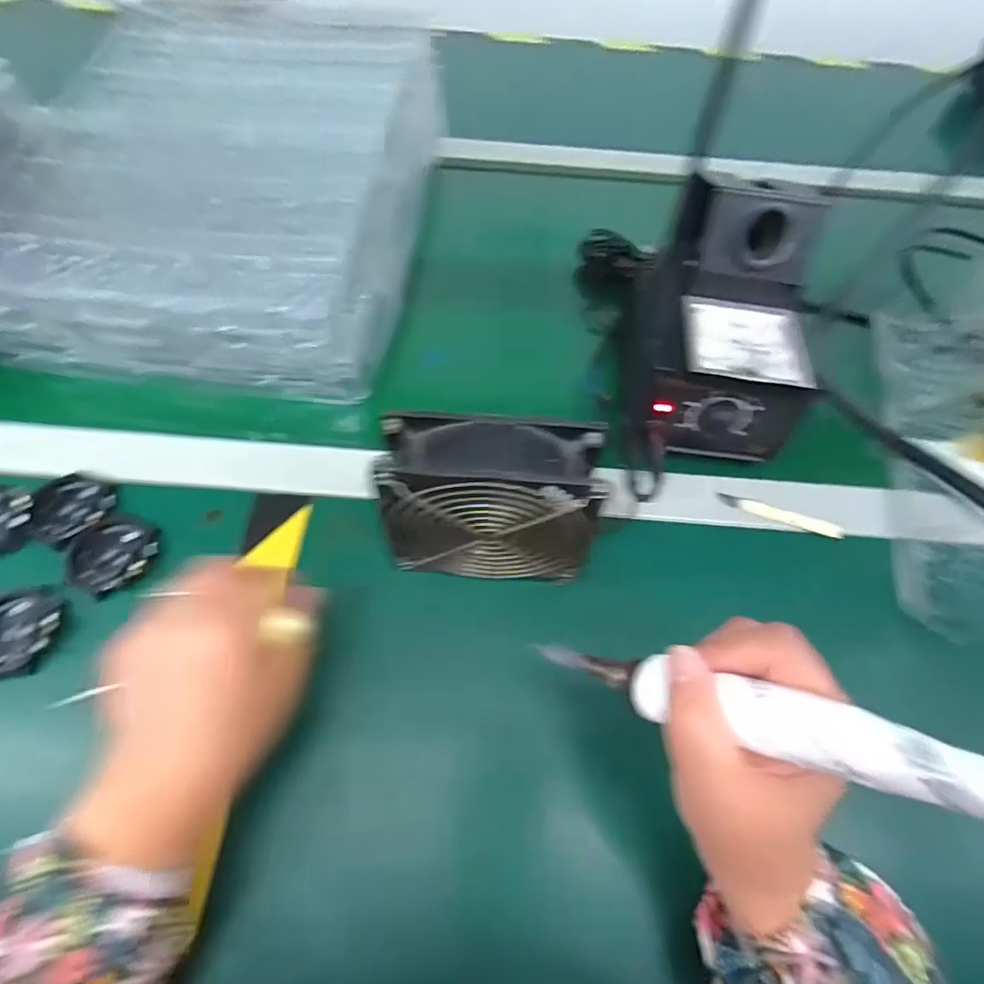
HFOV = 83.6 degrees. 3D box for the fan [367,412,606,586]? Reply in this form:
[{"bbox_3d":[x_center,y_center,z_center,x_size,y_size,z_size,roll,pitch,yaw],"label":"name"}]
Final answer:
[{"bbox_3d":[0.000,0.008,0.318,0.120,0.106,0.046,5,58,0],"label":"fan"}]

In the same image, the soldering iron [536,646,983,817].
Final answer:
[{"bbox_3d":[0.102,0.077,0.185,0.215,0.020,0.020,0,46,48],"label":"soldering iron"}]

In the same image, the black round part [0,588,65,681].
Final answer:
[{"bbox_3d":[-0.287,0.084,0.331,0.057,0.016,0.053,1,58,-2],"label":"black round part"}]

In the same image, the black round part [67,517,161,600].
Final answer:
[{"bbox_3d":[-0.246,0.040,0.358,0.054,0.014,0.052,1,58,-2],"label":"black round part"}]

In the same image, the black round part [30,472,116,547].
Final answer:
[{"bbox_3d":[-0.286,0.010,0.374,0.043,0.016,0.050,33,62,16],"label":"black round part"}]

